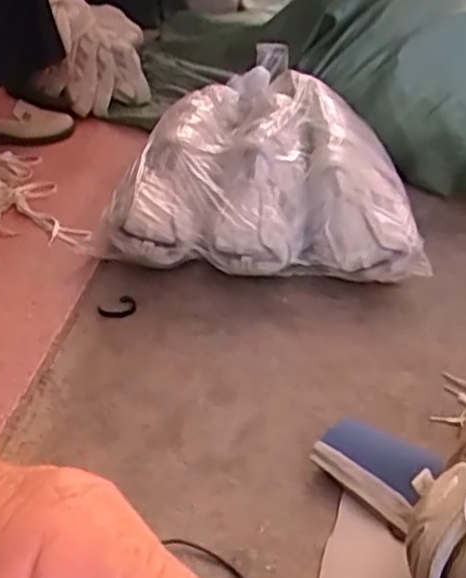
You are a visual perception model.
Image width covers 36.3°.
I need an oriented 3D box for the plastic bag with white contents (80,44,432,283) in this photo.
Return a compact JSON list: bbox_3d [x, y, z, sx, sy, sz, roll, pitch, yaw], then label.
[{"bbox_3d":[0.087,-0.227,1.204,0.473,0.162,0.508,6,39,13],"label":"plastic bag with white contents"}]

